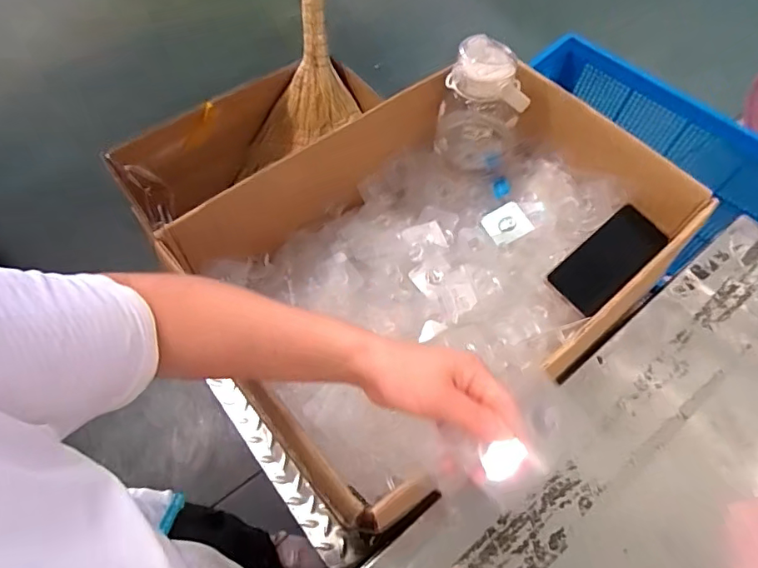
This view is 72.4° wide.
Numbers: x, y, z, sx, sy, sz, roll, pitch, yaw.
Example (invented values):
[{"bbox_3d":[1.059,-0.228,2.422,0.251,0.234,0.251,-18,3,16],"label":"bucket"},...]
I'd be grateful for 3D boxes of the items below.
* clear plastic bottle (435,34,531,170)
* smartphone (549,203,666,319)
[{"bbox_3d":[0.138,-0.230,0.708,0.111,0.168,0.093,15,61,5],"label":"clear plastic bottle"},{"bbox_3d":[0.293,-0.030,0.660,0.160,0.009,0.072,-39,85,-13],"label":"smartphone"}]

